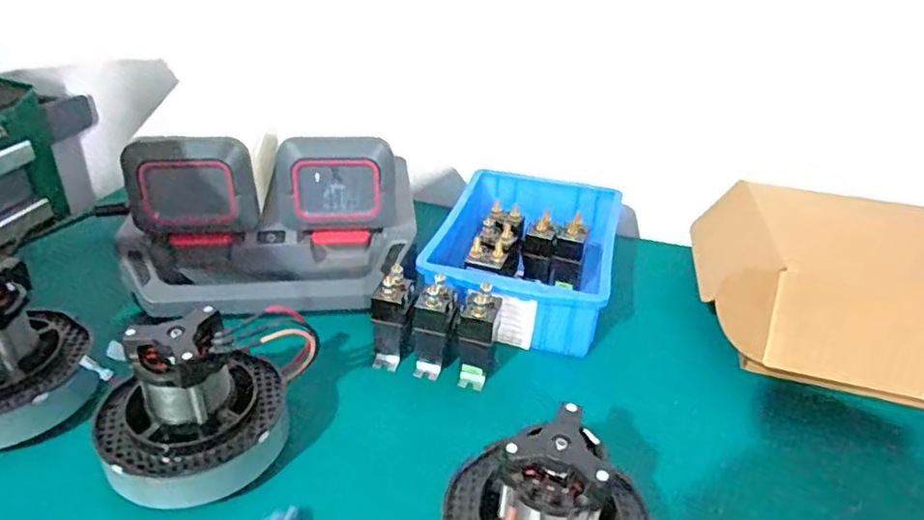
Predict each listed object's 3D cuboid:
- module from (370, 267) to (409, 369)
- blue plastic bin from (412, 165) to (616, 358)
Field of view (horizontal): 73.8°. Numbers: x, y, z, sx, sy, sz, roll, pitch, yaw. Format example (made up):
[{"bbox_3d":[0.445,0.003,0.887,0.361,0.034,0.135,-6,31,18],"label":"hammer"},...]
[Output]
[{"bbox_3d":[-0.064,0.050,0.547,0.031,0.084,0.035,0,31,-5],"label":"module"},{"bbox_3d":[0.065,-0.006,0.652,0.178,0.081,0.247,10,31,12],"label":"blue plastic bin"}]

